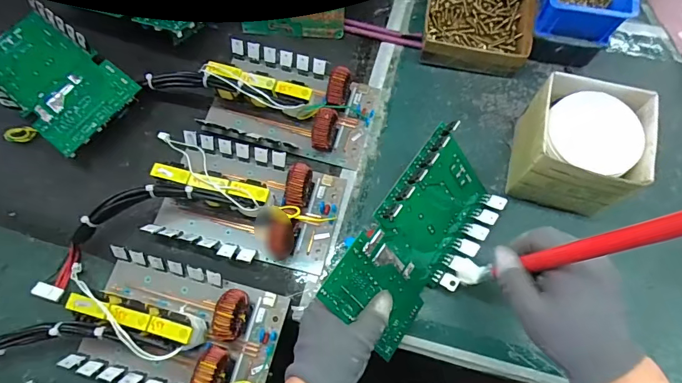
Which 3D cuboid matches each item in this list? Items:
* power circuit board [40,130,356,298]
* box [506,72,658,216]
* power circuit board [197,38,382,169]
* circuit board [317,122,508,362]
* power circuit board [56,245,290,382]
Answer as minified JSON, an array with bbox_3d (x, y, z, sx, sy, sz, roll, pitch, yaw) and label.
[{"bbox_3d":[-0.121,0.006,0.484,0.235,0.072,0.135,16,71,6],"label":"power circuit board"},{"bbox_3d":[0.255,-0.045,0.459,0.115,0.109,0.114,13,70,5],"label":"box"},{"bbox_3d":[-0.063,-0.123,0.523,0.208,0.059,0.130,15,71,6],"label":"power circuit board"},{"bbox_3d":[0.086,0.051,0.430,0.123,0.027,0.224,49,67,-30],"label":"circuit board"},{"bbox_3d":[-0.175,0.146,0.434,0.215,0.070,0.133,14,70,6],"label":"power circuit board"}]

